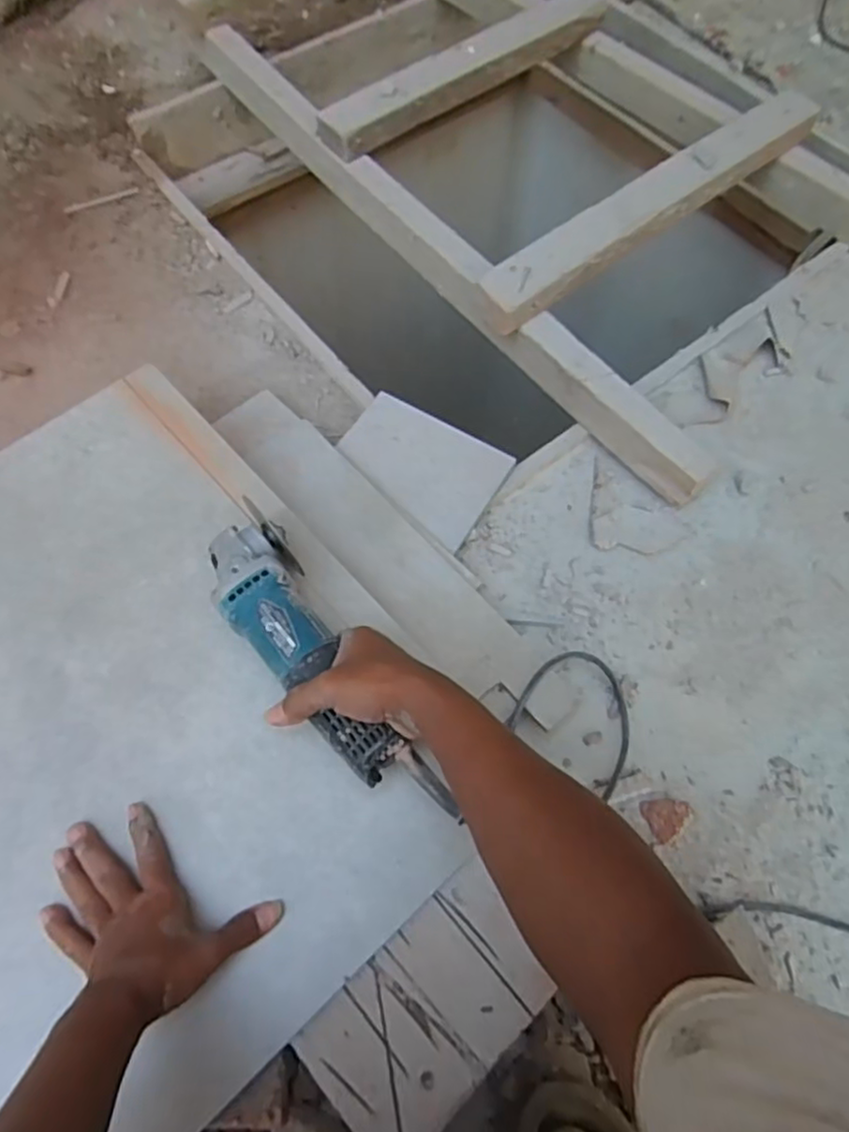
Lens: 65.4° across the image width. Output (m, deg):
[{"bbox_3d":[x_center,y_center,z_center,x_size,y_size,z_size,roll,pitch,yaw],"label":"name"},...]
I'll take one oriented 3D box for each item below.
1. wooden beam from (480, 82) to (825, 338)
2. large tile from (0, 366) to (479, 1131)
[{"bbox_3d":[0.284,-0.441,0.791,0.555,0.043,0.071,-38,71,-13],"label":"wooden beam"},{"bbox_3d":[-0.322,0.159,0.552,0.584,0.013,0.591,-38,72,-15],"label":"large tile"}]

